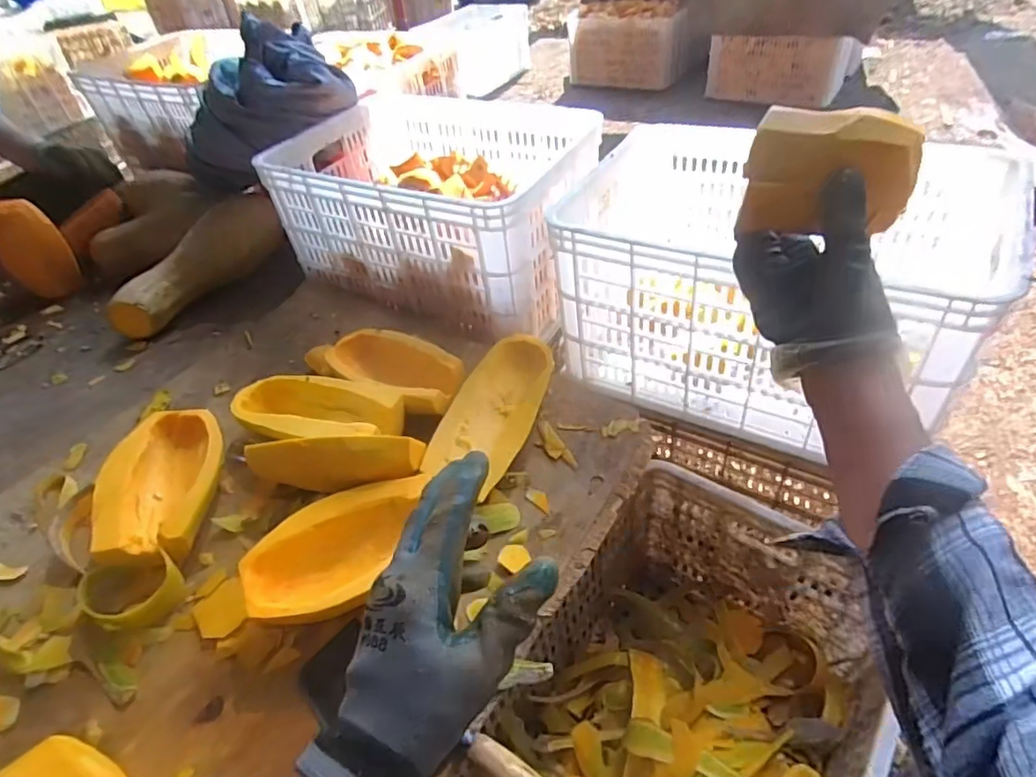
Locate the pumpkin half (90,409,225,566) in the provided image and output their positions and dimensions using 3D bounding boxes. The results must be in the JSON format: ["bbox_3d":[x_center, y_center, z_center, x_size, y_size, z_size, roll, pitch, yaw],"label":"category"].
[{"bbox_3d":[-0.428,0.117,0.705,0.120,0.078,0.217,-10,44,-1],"label":"pumpkin half"}]

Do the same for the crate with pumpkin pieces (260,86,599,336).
[{"bbox_3d":[-0.134,-0.334,1.031,0.500,0.241,0.377,14,49,21],"label":"crate with pumpkin pieces"}]

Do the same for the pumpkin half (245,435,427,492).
[{"bbox_3d":[-0.221,0.087,0.675,0.212,0.081,0.045,-8,44,1],"label":"pumpkin half"}]

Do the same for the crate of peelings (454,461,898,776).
[{"bbox_3d":[0.160,0.391,0.647,0.323,0.254,0.514,24,53,29],"label":"crate of peelings"}]

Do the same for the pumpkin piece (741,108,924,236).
[{"bbox_3d":[0.217,-0.154,0.407,0.108,0.074,0.047,-1,44,-3],"label":"pumpkin piece"}]

